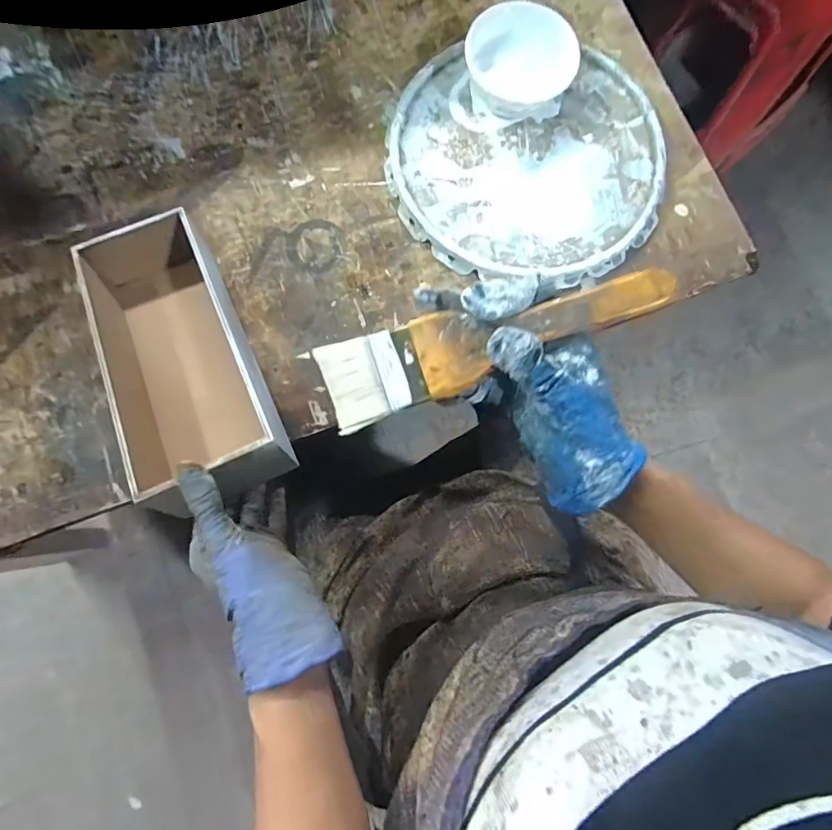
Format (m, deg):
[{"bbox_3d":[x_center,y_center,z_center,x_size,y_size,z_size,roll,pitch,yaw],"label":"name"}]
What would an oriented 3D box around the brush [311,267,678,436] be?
[{"bbox_3d":[0.047,-0.046,0.280,0.211,0.017,0.049,-18,80,2],"label":"brush"}]

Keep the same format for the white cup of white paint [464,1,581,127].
[{"bbox_3d":[0.110,-0.370,0.495,0.102,0.053,0.104,0,79,-1],"label":"white cup of white paint"}]

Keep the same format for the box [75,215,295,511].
[{"bbox_3d":[-0.205,-0.059,0.404,0.113,0.075,0.271,-31,71,-6],"label":"box"}]

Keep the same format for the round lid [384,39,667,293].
[{"bbox_3d":[0.120,-0.275,0.501,0.287,0.025,0.265,0,79,-1],"label":"round lid"}]

